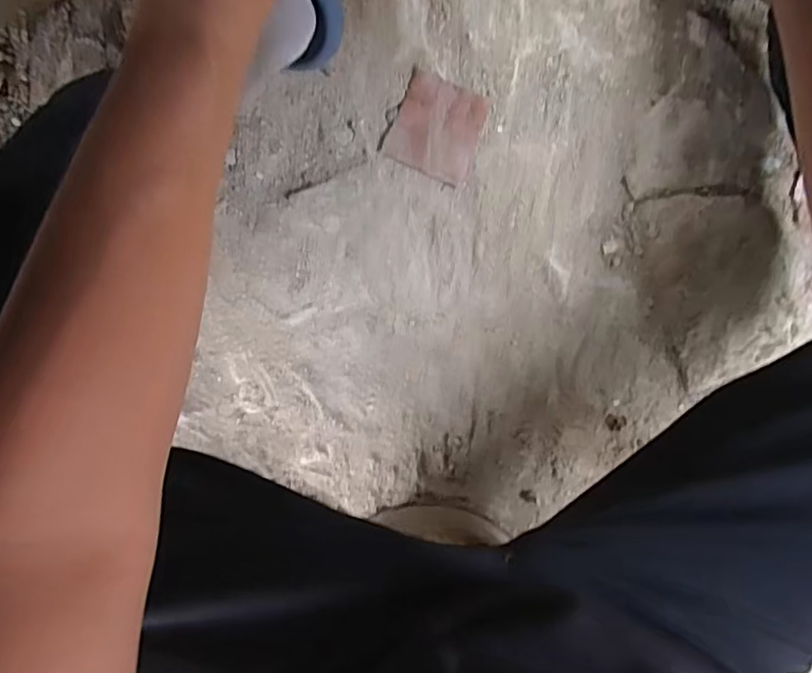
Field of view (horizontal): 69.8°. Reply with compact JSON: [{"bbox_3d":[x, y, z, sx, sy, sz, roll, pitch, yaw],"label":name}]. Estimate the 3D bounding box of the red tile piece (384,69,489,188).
[{"bbox_3d":[0.030,-0.183,0.517,0.075,0.014,0.078,21,95,-8],"label":"red tile piece"}]

